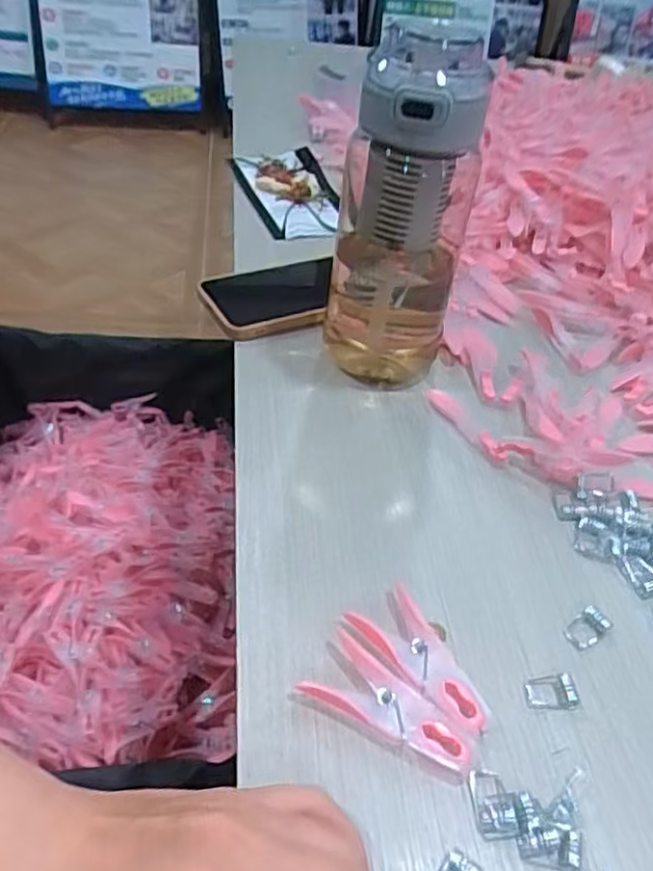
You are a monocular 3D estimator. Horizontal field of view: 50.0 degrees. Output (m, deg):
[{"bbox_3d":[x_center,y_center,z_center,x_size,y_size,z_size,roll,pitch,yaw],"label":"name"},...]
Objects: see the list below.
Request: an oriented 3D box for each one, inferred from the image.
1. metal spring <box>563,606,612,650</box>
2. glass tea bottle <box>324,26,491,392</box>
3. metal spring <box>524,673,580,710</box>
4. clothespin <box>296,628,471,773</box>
[{"bbox_3d":[0.129,0.095,0.346,0.023,0.007,0.015,-26,52,-31],"label":"metal spring"},{"bbox_3d":[0.042,-0.130,0.437,0.082,0.208,0.065,14,43,9],"label":"glass tea bottle"},{"bbox_3d":[0.104,0.116,0.321,0.023,0.008,0.016,4,42,-4],"label":"metal spring"},{"bbox_3d":[0.027,0.120,0.306,0.075,0.011,0.033,30,47,22],"label":"clothespin"}]

